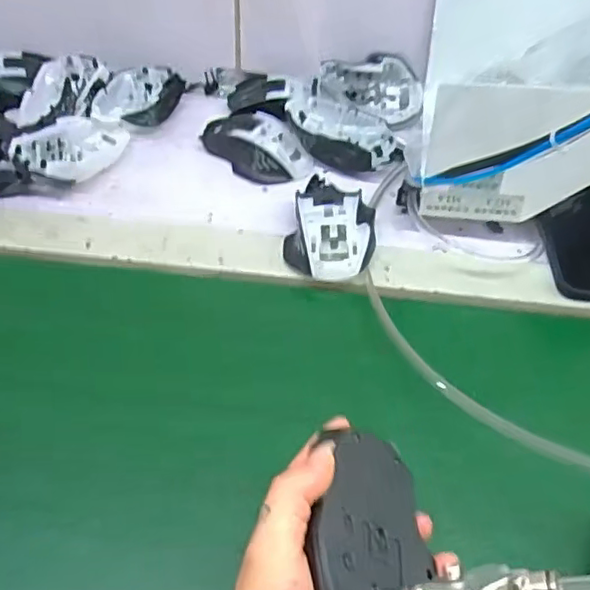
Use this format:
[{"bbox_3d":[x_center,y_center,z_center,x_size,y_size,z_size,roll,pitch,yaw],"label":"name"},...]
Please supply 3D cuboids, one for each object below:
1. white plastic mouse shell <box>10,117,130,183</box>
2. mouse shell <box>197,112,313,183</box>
[{"bbox_3d":[-0.210,-0.137,0.577,0.062,0.041,0.112,22,53,15],"label":"white plastic mouse shell"},{"bbox_3d":[-0.040,-0.148,0.606,0.111,0.030,0.059,31,56,22],"label":"mouse shell"}]

